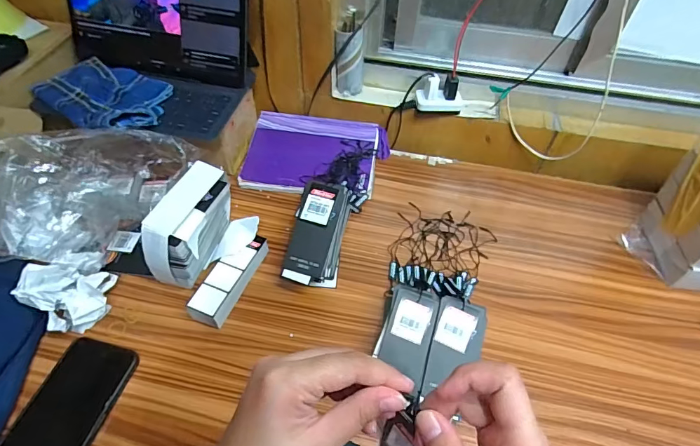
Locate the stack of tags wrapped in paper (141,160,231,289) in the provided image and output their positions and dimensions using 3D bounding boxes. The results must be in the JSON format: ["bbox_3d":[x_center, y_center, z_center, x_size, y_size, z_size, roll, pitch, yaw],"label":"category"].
[{"bbox_3d":[-0.198,0.005,0.510,0.052,0.105,0.138,13,52,9],"label":"stack of tags wrapped in paper"}]

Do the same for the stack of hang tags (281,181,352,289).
[{"bbox_3d":[-0.040,0.015,0.521,0.063,0.088,0.130,12,51,9],"label":"stack of hang tags"}]

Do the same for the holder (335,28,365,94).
[{"bbox_3d":[0.000,-0.254,0.640,0.042,0.096,0.039,5,50,1],"label":"holder"}]

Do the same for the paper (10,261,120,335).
[{"bbox_3d":[-0.317,0.083,0.461,0.076,0.074,0.072,5,51,3],"label":"paper"}]

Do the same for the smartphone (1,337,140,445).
[{"bbox_3d":[-0.287,0.199,0.398,0.077,0.010,0.168,13,54,5],"label":"smartphone"}]

